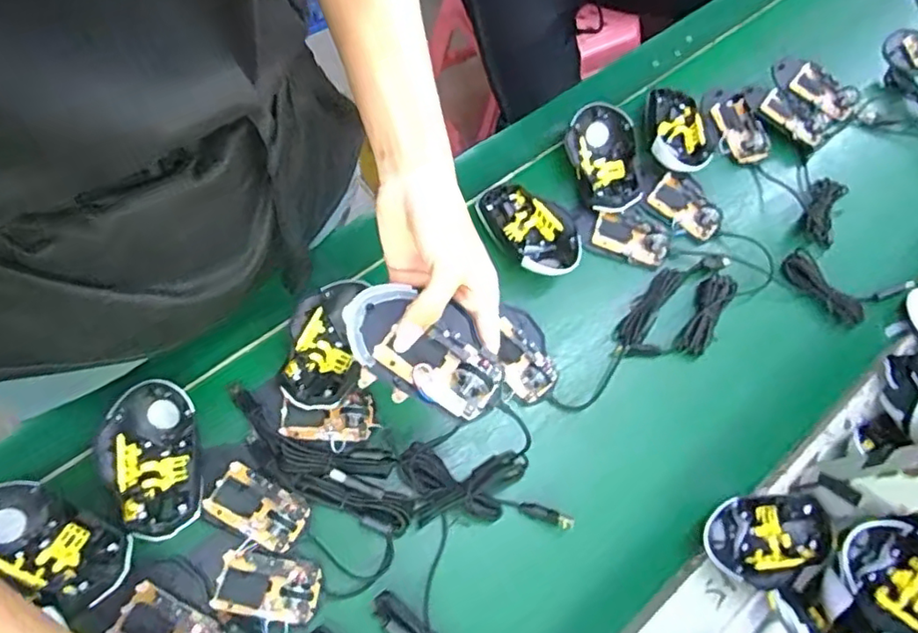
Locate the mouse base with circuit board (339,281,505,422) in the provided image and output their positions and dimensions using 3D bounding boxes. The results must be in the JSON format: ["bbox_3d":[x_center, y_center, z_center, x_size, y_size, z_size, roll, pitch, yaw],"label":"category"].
[{"bbox_3d":[-0.021,0.017,0.398,0.113,0.030,0.065,33,62,14],"label":"mouse base with circuit board"}]

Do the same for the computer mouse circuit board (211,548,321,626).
[{"bbox_3d":[-0.153,0.215,0.480,0.077,0.021,0.044,8,57,3],"label":"computer mouse circuit board"}]

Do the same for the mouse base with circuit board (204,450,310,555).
[{"bbox_3d":[-0.173,0.155,0.499,0.091,0.021,0.052,31,61,17],"label":"mouse base with circuit board"}]

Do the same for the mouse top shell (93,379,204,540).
[{"bbox_3d":[-0.249,0.115,0.489,0.071,0.039,0.124,-13,66,-2],"label":"mouse top shell"}]

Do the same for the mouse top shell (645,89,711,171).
[{"bbox_3d":[0.246,-0.206,0.684,0.060,0.030,0.105,6,67,-15],"label":"mouse top shell"}]

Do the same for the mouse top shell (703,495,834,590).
[{"bbox_3d":[0.271,0.199,0.532,0.114,0.036,0.072,-11,58,-9],"label":"mouse top shell"}]

